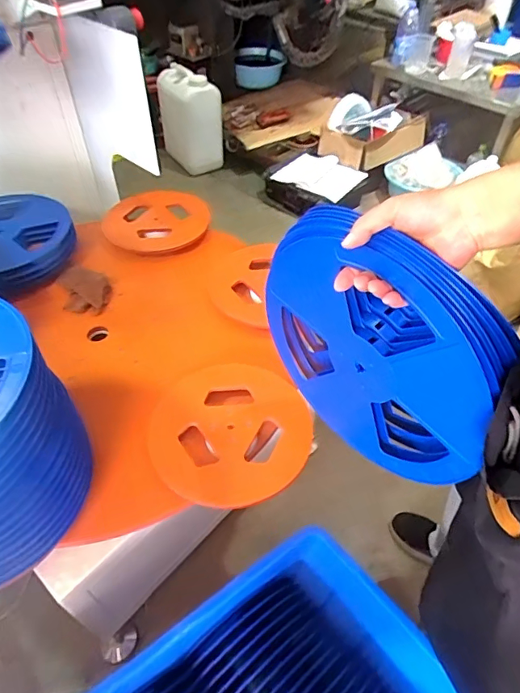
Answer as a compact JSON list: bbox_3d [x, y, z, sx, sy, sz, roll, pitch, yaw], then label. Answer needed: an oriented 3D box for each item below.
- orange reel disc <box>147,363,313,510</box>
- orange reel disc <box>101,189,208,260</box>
[{"bbox_3d":[-0.056,0.132,0.799,0.258,0.036,0.277,-4,45,4],"label":"orange reel disc"},{"bbox_3d":[-0.264,-0.323,1.187,0.271,0.045,0.251,9,48,7],"label":"orange reel disc"}]

